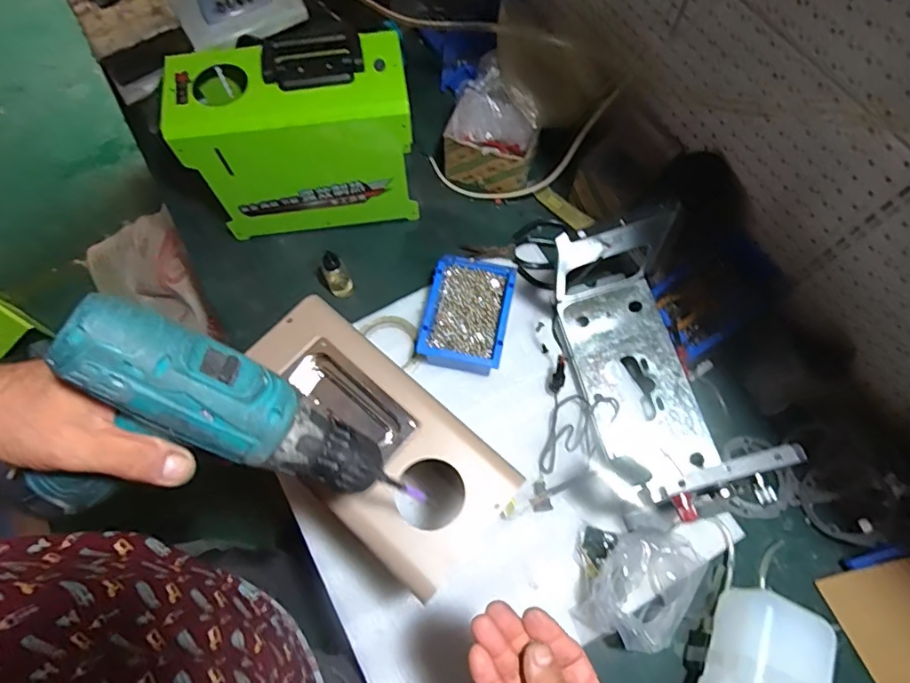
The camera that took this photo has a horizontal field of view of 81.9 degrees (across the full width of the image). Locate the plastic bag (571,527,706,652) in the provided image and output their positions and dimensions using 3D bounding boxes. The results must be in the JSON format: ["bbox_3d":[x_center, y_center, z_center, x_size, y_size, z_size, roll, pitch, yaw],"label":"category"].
[{"bbox_3d":[0.218,0.287,0.628,0.089,0.103,0.152,43,74,14],"label":"plastic bag"}]

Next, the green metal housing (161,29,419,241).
[{"bbox_3d":[-0.215,-0.282,0.768,0.296,0.258,0.126,-10,69,-4],"label":"green metal housing"}]

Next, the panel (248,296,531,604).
[{"bbox_3d":[-0.082,0.084,0.482,0.275,0.025,0.132,40,74,14],"label":"panel"}]

